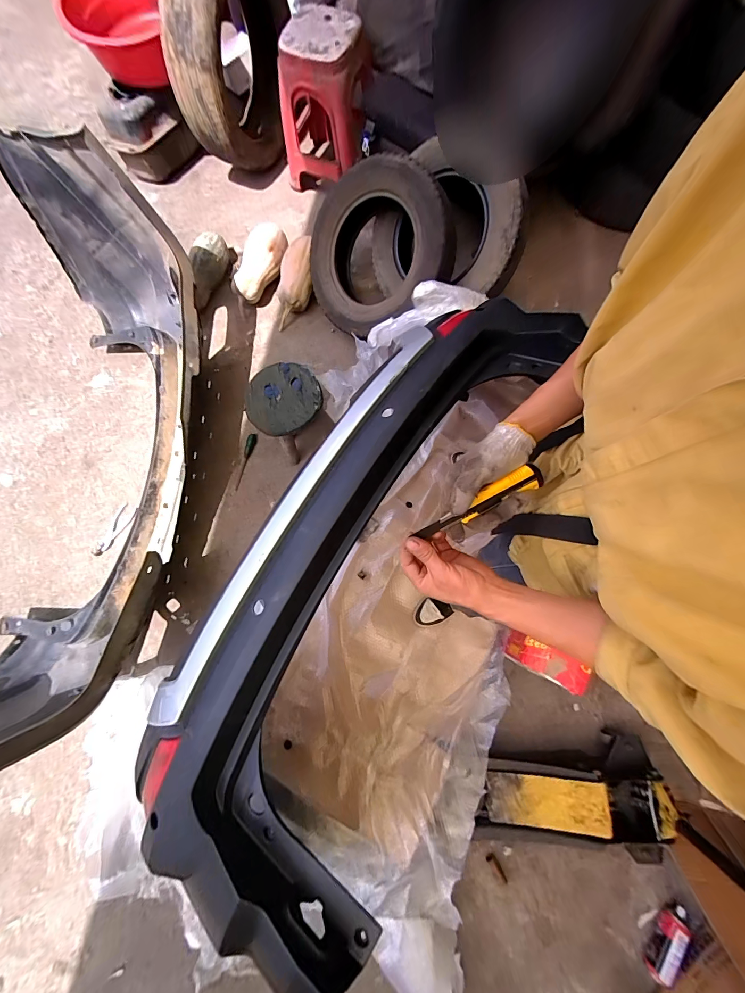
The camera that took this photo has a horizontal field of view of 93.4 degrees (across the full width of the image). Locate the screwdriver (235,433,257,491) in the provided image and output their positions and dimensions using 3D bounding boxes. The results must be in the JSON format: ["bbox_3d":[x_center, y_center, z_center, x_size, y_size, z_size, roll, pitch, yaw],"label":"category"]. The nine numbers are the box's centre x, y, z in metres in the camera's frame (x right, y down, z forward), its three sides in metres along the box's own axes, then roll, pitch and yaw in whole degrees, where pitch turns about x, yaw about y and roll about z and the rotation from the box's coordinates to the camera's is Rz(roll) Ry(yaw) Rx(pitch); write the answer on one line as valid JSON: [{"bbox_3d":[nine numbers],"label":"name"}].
[{"bbox_3d":[-0.530,-0.145,1.457,0.033,0.027,0.237,18,90,4],"label":"screwdriver"}]

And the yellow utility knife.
[{"bbox_3d":[0.138,0.009,0.448,0.173,0.023,0.029,-28,78,-1],"label":"yellow utility knife"}]

